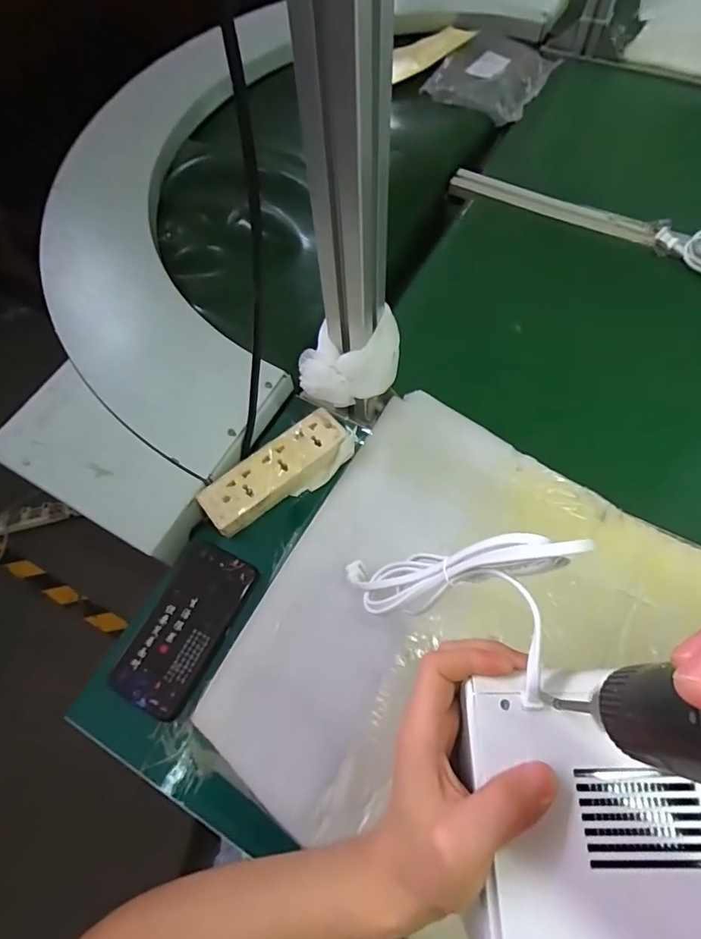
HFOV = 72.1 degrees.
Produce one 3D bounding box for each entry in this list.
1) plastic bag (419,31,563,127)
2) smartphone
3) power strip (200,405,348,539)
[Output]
[{"bbox_3d":[0.258,-0.711,0.863,0.181,0.031,0.223,30,69,15],"label":"plastic bag"},{"bbox_3d":[-0.161,0.150,0.465,0.078,0.008,0.156,23,67,13],"label":"smartphone"},{"bbox_3d":[-0.080,0.002,0.518,0.166,0.031,0.056,-39,69,-15],"label":"power strip"}]

